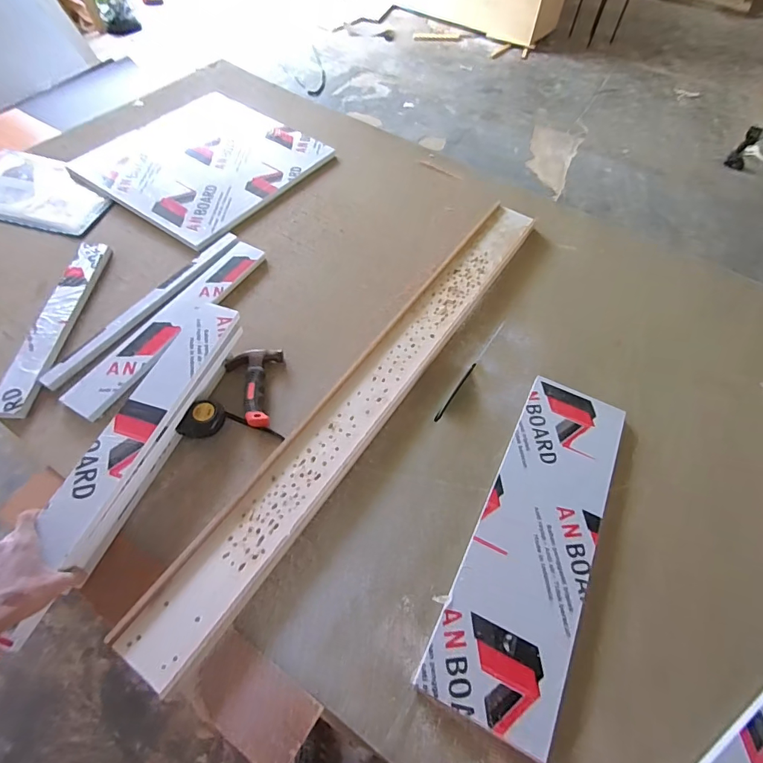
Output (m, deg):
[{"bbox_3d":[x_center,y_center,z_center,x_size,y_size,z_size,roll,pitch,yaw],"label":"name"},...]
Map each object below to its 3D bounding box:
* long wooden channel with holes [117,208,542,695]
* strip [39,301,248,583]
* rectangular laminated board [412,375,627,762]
[{"bbox_3d":[0.008,-0.023,0.800,0.109,0.034,1.125,31,60,16],"label":"long wooden channel with holes"},{"bbox_3d":[-0.368,0.056,0.699,0.085,0.067,0.448,16,58,7],"label":"strip"},{"bbox_3d":[0.249,0.224,0.671,0.173,0.026,0.549,26,62,12],"label":"rectangular laminated board"}]

